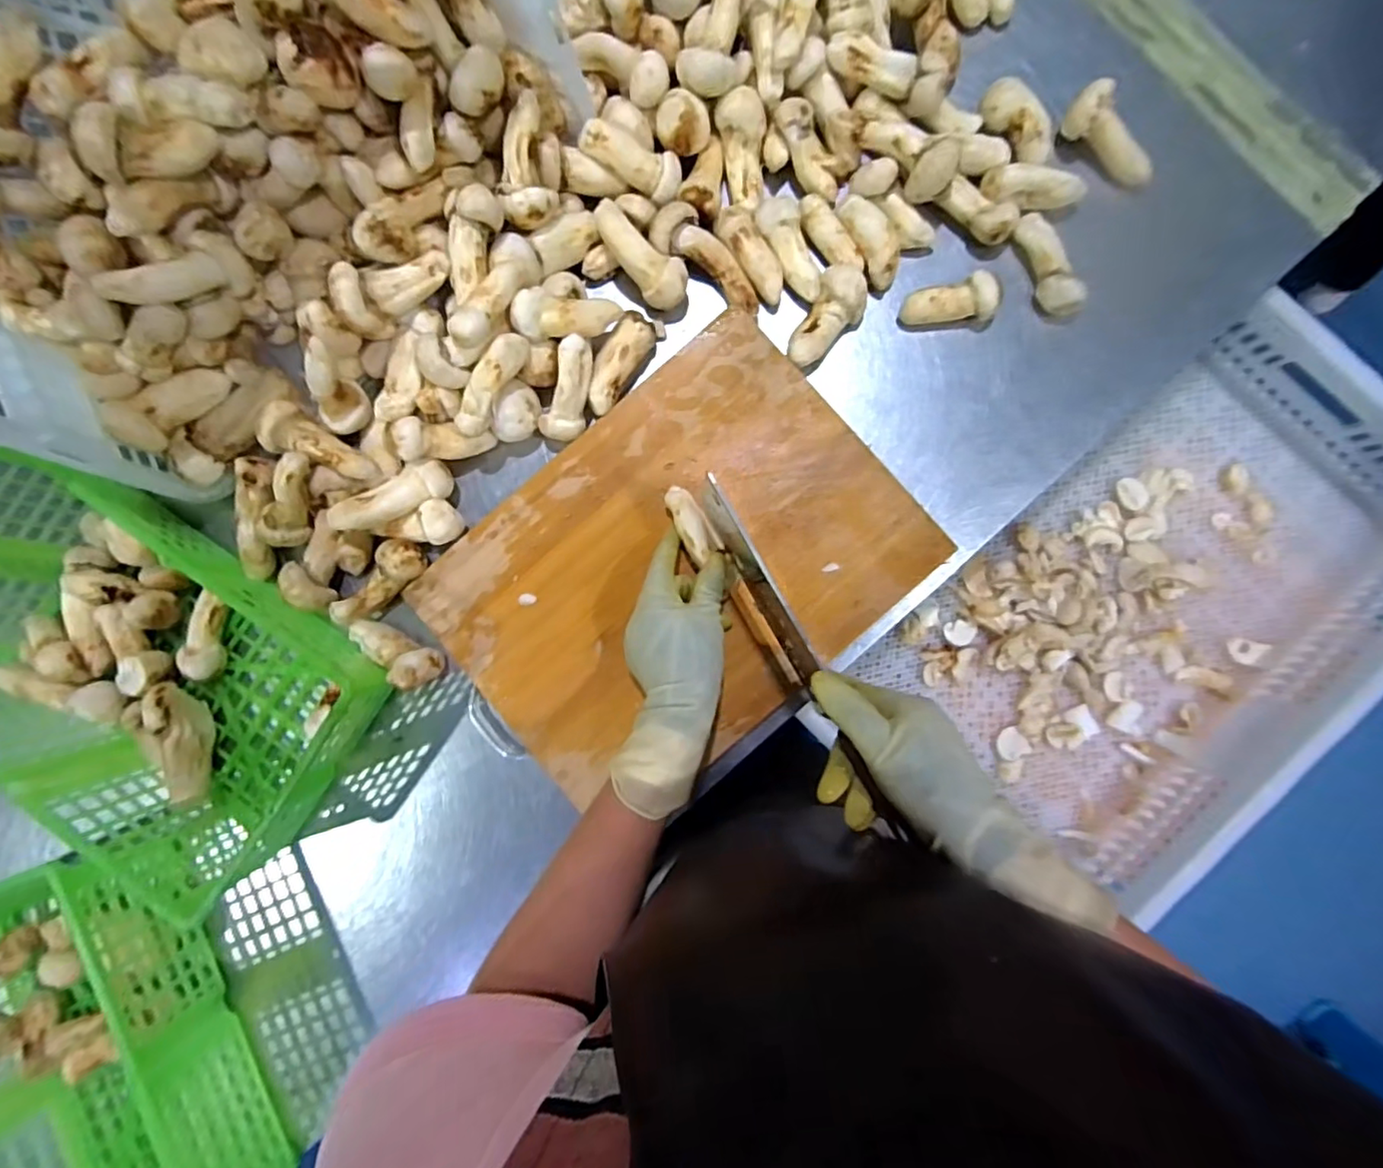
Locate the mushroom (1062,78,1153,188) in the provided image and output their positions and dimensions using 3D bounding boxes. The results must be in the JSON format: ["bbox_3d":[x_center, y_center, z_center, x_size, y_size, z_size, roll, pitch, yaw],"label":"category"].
[{"bbox_3d":[0.340,-0.363,0.499,0.031,0.037,0.087,-38,86,2],"label":"mushroom"}]

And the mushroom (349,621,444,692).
[{"bbox_3d":[-0.248,0.058,0.509,0.078,0.028,0.033,26,90,4],"label":"mushroom"}]

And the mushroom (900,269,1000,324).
[{"bbox_3d":[0.214,-0.231,0.513,0.071,0.032,0.036,-11,88,3],"label":"mushroom"}]

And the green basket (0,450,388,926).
[{"bbox_3d":[-0.442,0.074,0.490,0.322,0.100,0.234,29,90,4],"label":"green basket"}]

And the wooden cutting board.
[{"bbox_3d":[-0.013,-0.008,0.509,0.369,0.014,0.274,-41,86,2],"label":"wooden cutting board"}]

